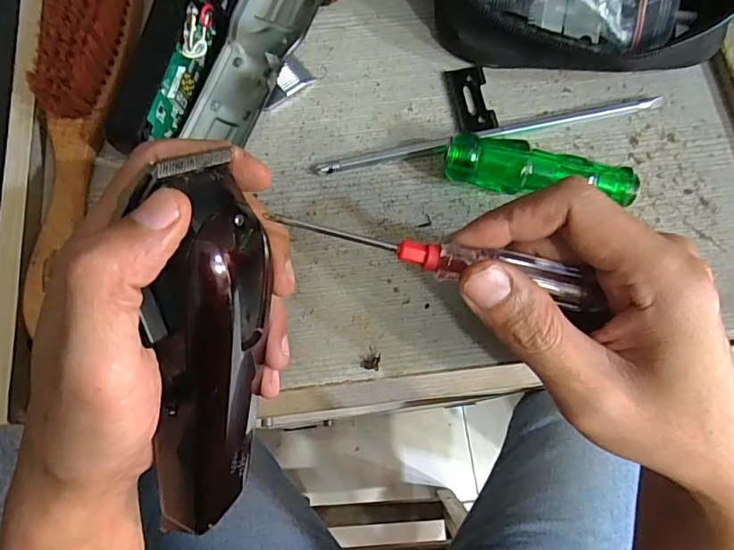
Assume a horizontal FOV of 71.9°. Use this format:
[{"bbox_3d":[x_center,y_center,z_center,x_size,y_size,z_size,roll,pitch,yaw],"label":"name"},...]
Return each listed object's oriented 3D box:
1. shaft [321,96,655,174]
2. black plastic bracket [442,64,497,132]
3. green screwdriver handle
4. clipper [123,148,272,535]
[{"bbox_3d":[0.067,-0.076,0.274,0.189,0.007,0.008,-12,73,-4],"label":"shaft"},{"bbox_3d":[0.058,-0.098,0.281,0.022,0.004,0.040,-9,73,-3],"label":"black plastic bracket"},{"bbox_3d":[0.086,-0.050,0.256,0.093,0.023,0.022,11,73,3],"label":"green screwdriver handle"},{"bbox_3d":[-0.059,0.034,0.203,0.034,0.044,0.156,4,111,1],"label":"clipper"}]

